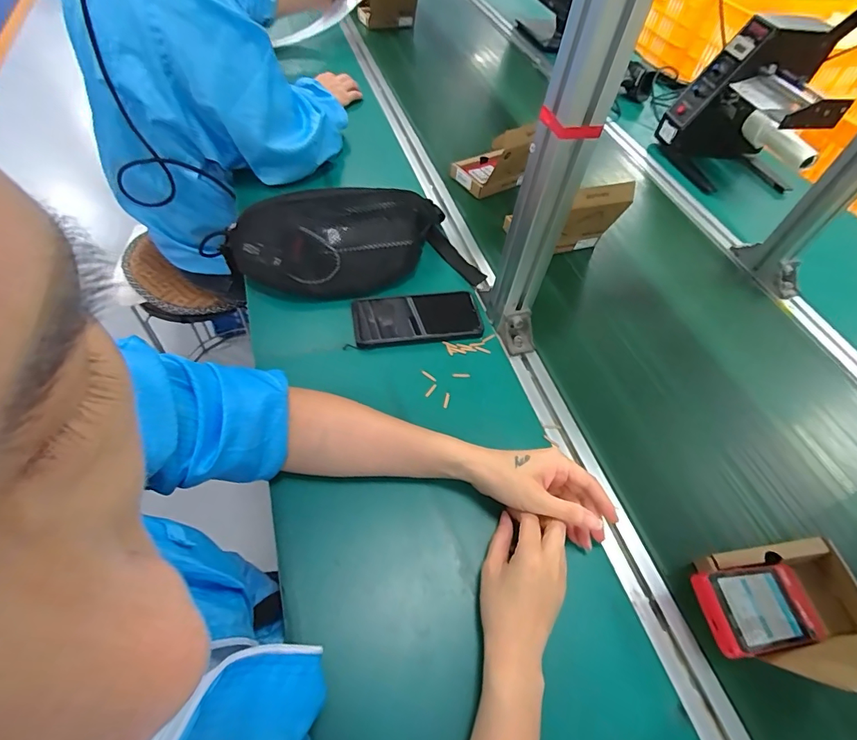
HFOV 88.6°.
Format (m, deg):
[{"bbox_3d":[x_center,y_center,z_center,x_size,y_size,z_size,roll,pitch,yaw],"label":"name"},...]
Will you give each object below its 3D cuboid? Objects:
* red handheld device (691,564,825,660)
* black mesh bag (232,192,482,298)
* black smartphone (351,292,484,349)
[{"bbox_3d":[0.292,0.207,0.383,0.126,0.013,0.063,5,51,-21],"label":"red handheld device"},{"bbox_3d":[-0.098,-0.175,0.581,0.307,0.093,0.138,-14,57,-15],"label":"black mesh bag"},{"bbox_3d":[-0.015,-0.067,0.566,0.159,0.013,0.080,-4,56,-9],"label":"black smartphone"}]

